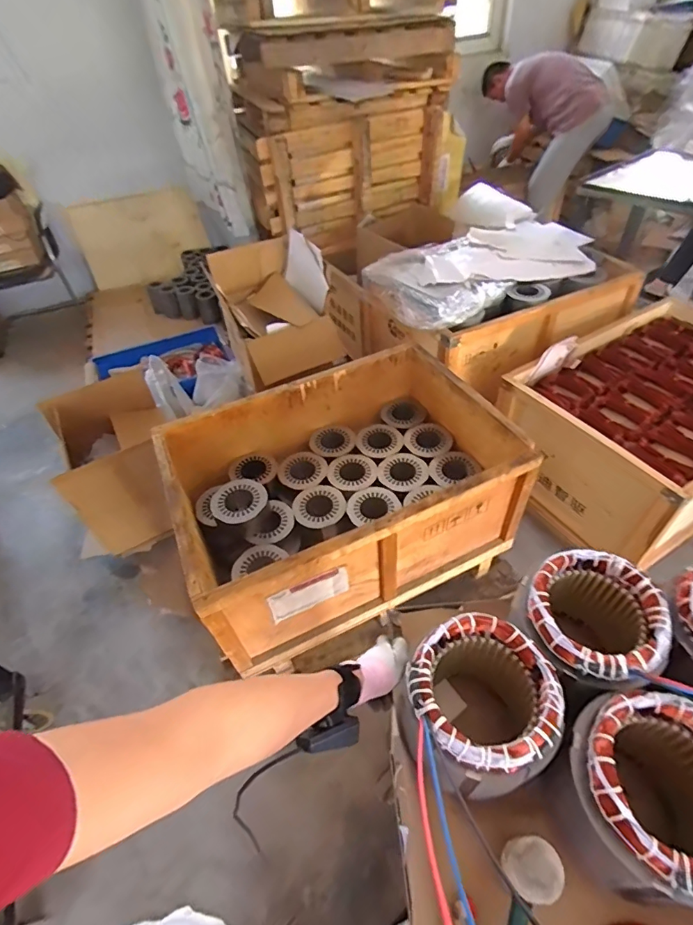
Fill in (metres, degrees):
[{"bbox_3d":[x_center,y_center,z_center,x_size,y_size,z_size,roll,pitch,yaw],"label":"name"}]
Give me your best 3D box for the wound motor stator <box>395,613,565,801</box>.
[{"bbox_3d":[0.137,0.265,0.506,0.137,0.157,0.139,-1,49,1],"label":"wound motor stator"}]

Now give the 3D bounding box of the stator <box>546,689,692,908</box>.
[{"bbox_3d":[0.284,0.309,0.433,0.132,0.130,0.143,-1,49,1],"label":"stator"}]

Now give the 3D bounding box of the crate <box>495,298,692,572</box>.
[{"bbox_3d":[1.020,-0.141,1.545,0.892,0.427,0.638,-24,53,-18],"label":"crate"}]

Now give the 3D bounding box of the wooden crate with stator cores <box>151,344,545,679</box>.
[{"bbox_3d":[-0.017,0.067,1.307,0.857,0.375,0.603,-20,52,-16],"label":"wooden crate with stator cores"}]

